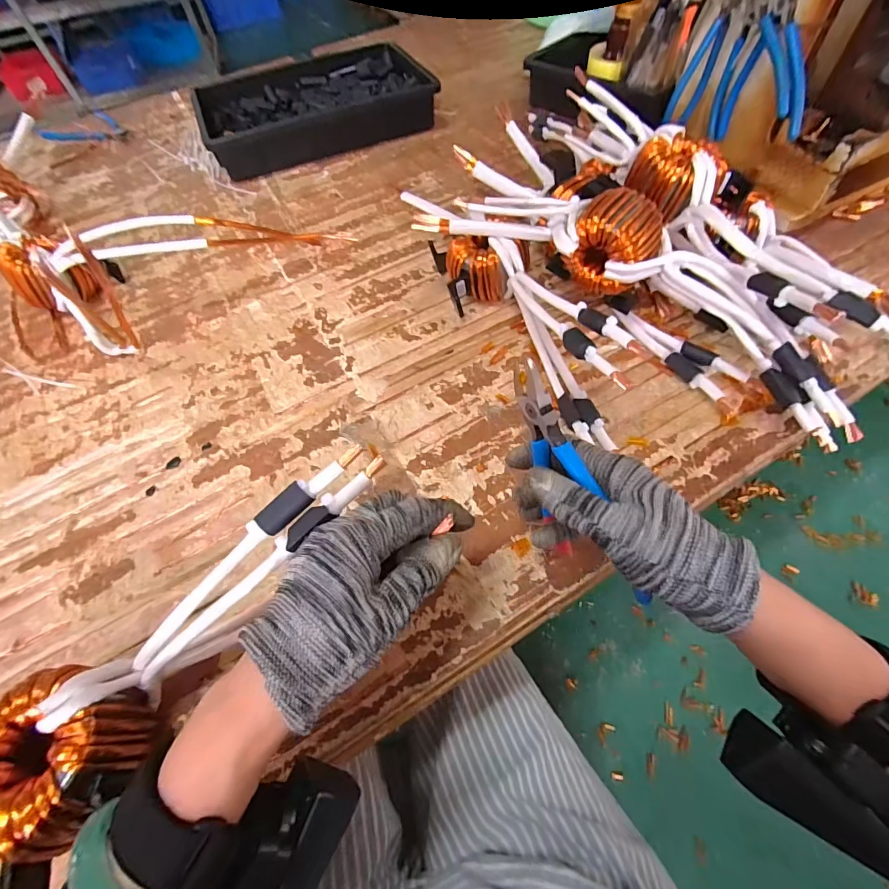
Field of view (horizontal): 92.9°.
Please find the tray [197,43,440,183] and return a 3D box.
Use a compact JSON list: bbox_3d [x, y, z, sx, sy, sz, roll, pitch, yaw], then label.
[{"bbox_3d":[-0.222,-0.576,0.720,0.352,0.060,0.252,-24,60,-9],"label":"tray"}]

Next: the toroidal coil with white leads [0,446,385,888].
[{"bbox_3d":[-0.196,0.151,0.232,0.397,0.078,0.078,-43,64,-10],"label":"toroidal coil with white leads"}]

